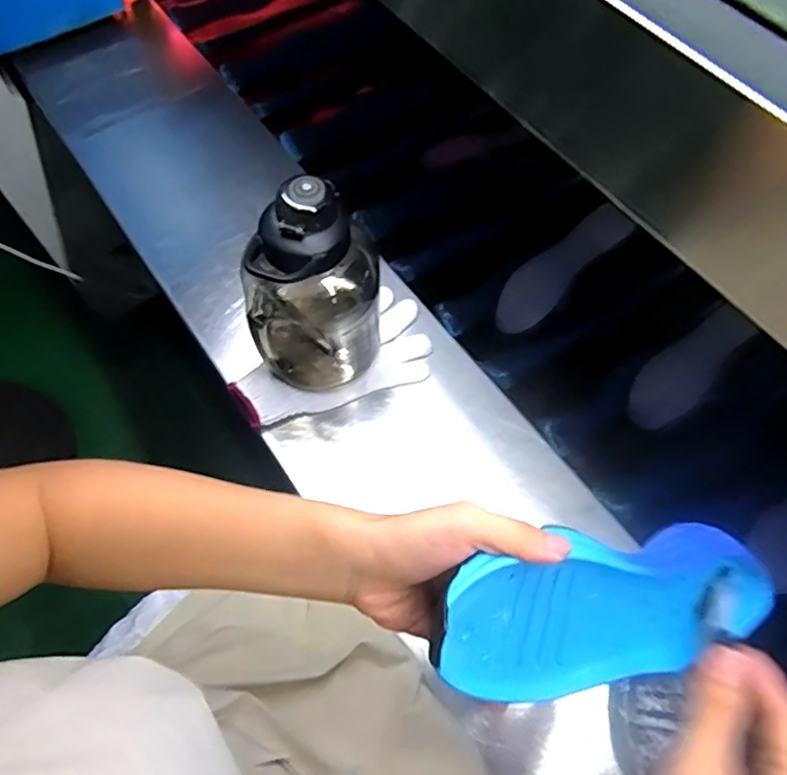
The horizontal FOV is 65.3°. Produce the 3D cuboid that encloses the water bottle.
[{"bbox_3d":[-0.073,-0.082,0.579,0.119,0.216,0.096,-3,64,-3],"label":"water bottle"}]

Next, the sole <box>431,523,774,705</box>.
[{"bbox_3d":[0.117,0.118,0.333,0.222,0.031,0.088,-5,105,-24],"label":"sole"}]

